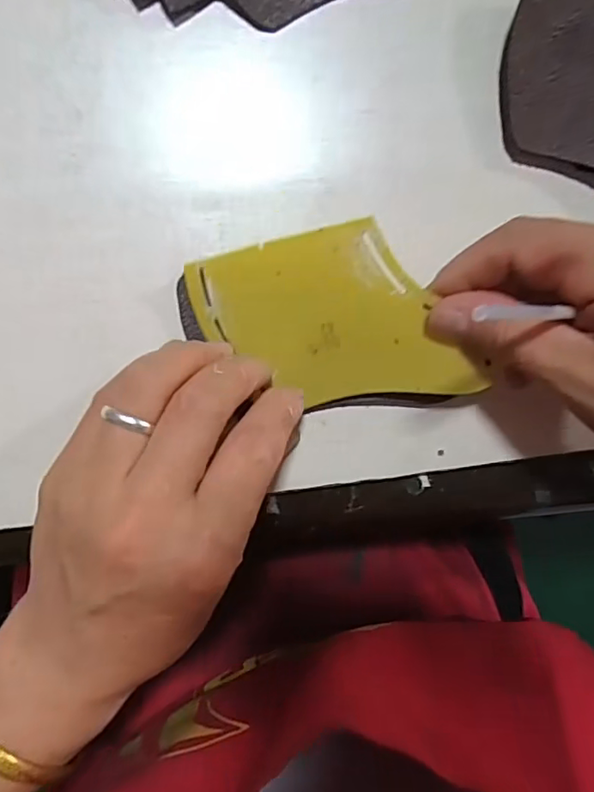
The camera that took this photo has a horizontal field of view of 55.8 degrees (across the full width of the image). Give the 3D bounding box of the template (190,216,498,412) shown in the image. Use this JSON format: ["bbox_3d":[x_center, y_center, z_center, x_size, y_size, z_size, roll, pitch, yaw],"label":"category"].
[{"bbox_3d":[0.015,-0.029,0.229,0.106,0.004,0.074,-11,109,9],"label":"template"}]

